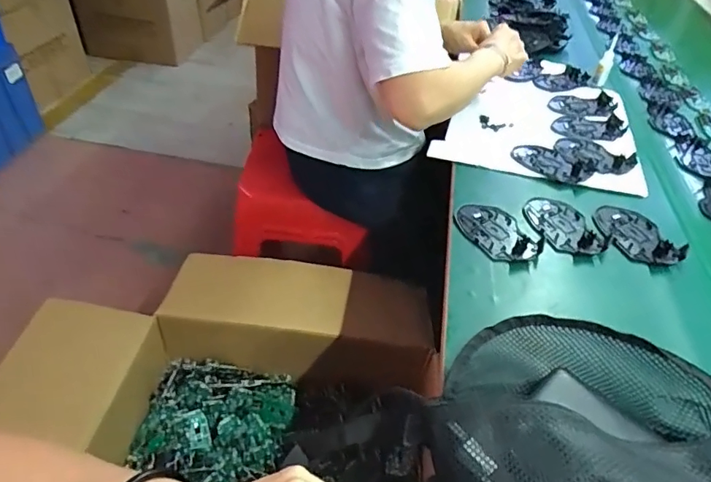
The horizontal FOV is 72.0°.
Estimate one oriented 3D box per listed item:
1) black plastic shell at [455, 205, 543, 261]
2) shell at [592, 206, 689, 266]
[{"bbox_3d":[0.179,-0.011,0.622,0.071,0.013,0.107,-15,46,-20],"label":"black plastic shell"},{"bbox_3d":[0.359,-0.010,0.626,0.079,0.010,0.111,-10,44,-14],"label":"shell"}]

